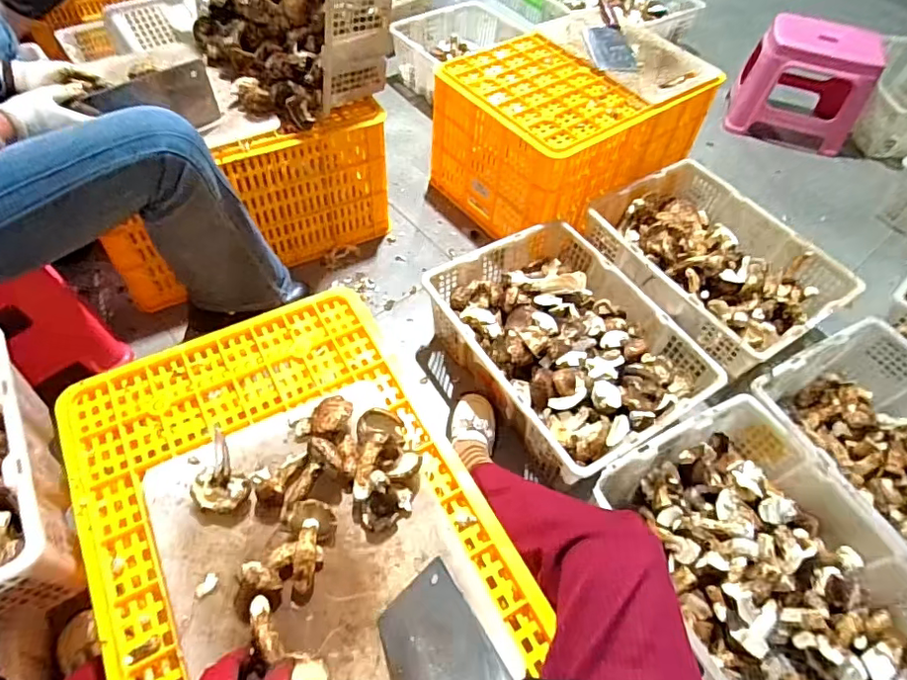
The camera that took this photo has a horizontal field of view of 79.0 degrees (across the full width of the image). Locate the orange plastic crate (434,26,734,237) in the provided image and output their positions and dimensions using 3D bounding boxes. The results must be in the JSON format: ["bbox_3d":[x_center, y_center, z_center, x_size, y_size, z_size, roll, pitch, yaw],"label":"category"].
[{"bbox_3d":[0.268,-0.506,1.345,0.532,0.299,0.396,-32,61,-24],"label":"orange plastic crate"}]

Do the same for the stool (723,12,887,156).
[{"bbox_3d":[0.973,-0.729,1.556,0.320,0.265,0.284,19,54,10],"label":"stool"}]

